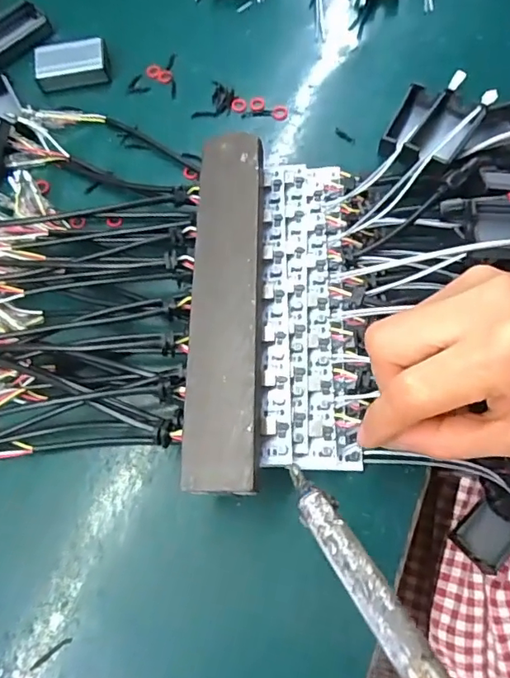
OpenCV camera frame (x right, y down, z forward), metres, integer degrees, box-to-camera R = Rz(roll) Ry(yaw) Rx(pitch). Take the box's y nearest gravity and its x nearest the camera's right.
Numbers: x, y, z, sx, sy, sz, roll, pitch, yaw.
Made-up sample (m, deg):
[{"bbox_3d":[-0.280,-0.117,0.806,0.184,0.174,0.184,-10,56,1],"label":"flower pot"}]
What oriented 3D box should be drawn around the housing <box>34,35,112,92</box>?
[{"bbox_3d":[-0.131,-0.195,0.374,0.051,0.013,0.030,-6,70,0],"label":"housing"}]

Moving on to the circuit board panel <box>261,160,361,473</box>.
[{"bbox_3d":[0.028,-0.022,0.294,0.053,0.009,0.182,5,70,-17],"label":"circuit board panel"}]

